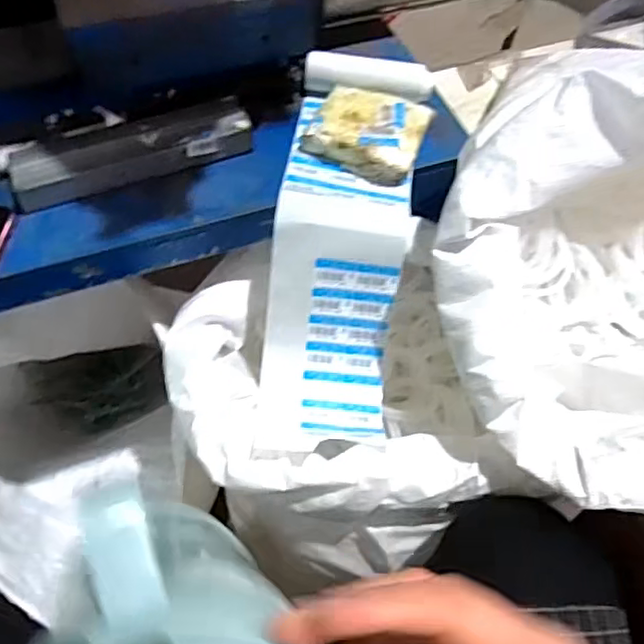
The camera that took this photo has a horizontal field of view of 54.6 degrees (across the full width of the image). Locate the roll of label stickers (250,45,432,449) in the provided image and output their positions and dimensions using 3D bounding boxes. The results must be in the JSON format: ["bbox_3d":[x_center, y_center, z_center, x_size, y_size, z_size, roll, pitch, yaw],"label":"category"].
[{"bbox_3d":[0.017,-0.072,0.555,0.119,0.077,0.370,9,85,3],"label":"roll of label stickers"}]

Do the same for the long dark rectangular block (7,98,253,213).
[{"bbox_3d":[-0.163,-0.149,0.542,0.201,0.025,0.059,-19,62,-14],"label":"long dark rectangular block"}]

